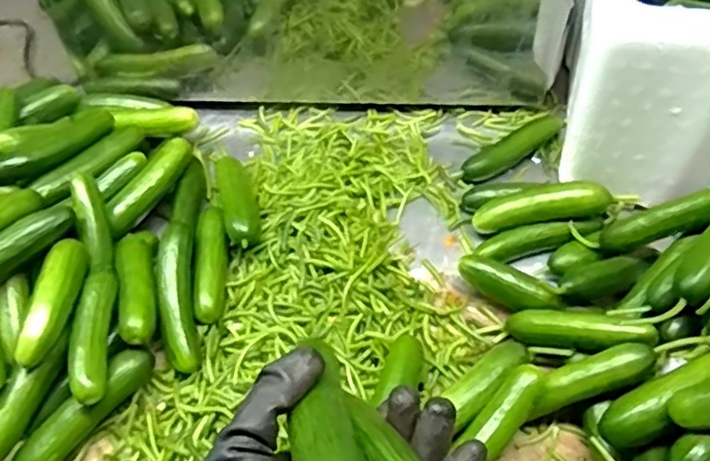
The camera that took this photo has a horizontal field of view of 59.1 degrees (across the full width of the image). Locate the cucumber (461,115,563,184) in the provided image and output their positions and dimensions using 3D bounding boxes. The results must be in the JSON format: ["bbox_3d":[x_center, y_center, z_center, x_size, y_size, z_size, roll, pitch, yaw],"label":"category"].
[{"bbox_3d":[0.160,-0.085,0.627,0.131,0.022,0.025,-30,59,-20],"label":"cucumber"}]

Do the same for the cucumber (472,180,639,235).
[{"bbox_3d":[0.174,-0.024,0.555,0.135,0.026,0.027,-10,53,11],"label":"cucumber"}]

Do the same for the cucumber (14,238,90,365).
[{"bbox_3d":[-0.220,0.050,0.460,0.024,0.022,0.100,3,54,3],"label":"cucumber"}]

